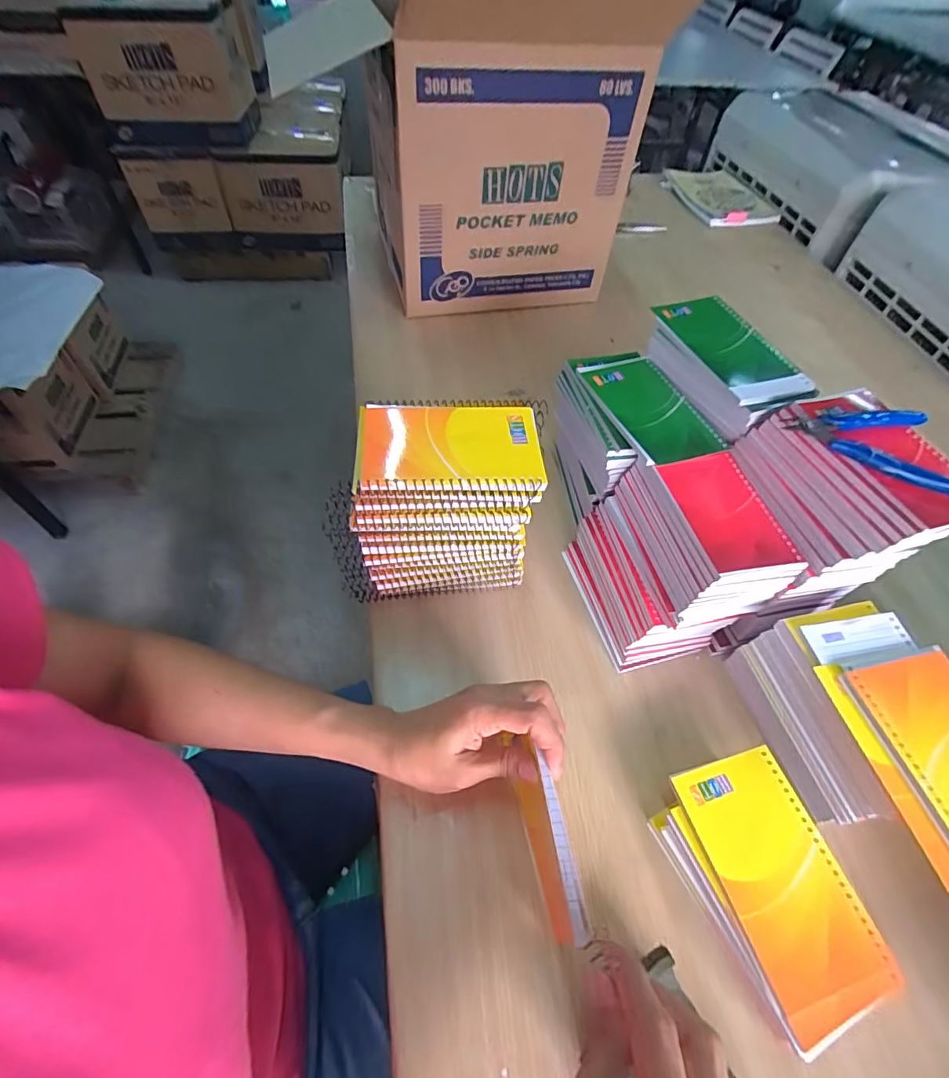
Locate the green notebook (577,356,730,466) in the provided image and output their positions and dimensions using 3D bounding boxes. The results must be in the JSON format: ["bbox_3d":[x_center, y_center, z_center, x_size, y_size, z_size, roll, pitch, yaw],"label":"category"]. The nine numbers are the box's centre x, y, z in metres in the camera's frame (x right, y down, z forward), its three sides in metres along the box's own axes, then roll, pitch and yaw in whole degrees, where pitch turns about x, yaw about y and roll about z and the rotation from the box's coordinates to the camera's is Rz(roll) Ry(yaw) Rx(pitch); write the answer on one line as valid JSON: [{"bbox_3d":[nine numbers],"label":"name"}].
[{"bbox_3d":[0.154,-0.118,0.445,0.081,0.007,0.133,-15,57,-15],"label":"green notebook"}]

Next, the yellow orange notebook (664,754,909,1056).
[{"bbox_3d":[0.196,0.217,0.320,0.079,0.008,0.144,-13,56,-12],"label":"yellow orange notebook"}]

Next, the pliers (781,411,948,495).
[{"bbox_3d":[0.296,-0.079,0.373,0.124,0.012,0.078,18,55,8],"label":"pliers"}]

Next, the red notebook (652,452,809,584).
[{"bbox_3d":[0.195,-0.022,0.386,0.082,0.013,0.107,-10,55,-12],"label":"red notebook"}]

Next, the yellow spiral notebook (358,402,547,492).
[{"bbox_3d":[-0.016,-0.072,0.373,0.129,0.012,0.084,-1,54,-5],"label":"yellow spiral notebook"}]

